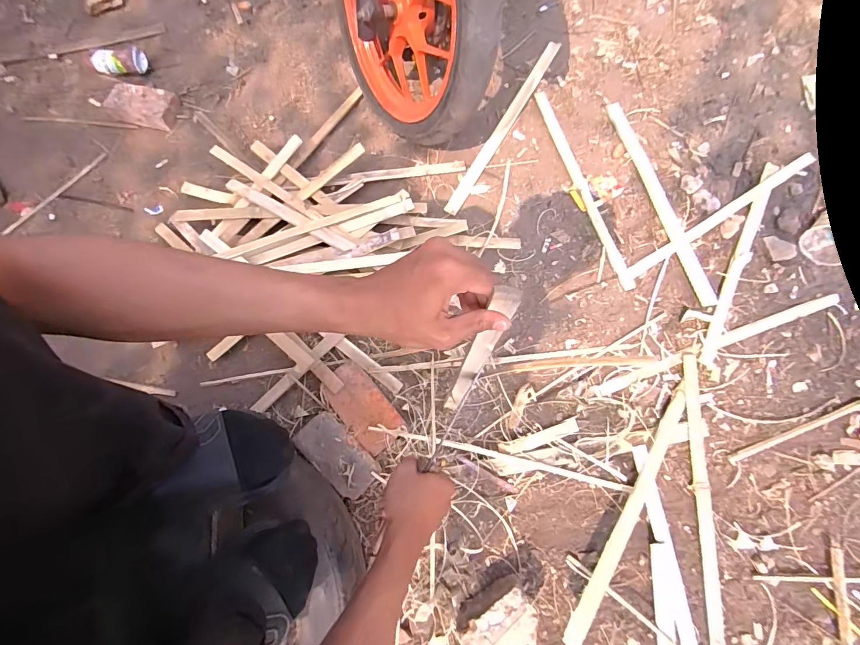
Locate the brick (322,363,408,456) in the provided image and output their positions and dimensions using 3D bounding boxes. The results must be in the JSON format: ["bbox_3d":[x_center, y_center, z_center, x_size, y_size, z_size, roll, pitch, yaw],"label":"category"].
[{"bbox_3d":[-0.127,0.161,0.763,0.085,0.038,0.167,-40,78,-11],"label":"brick"}]

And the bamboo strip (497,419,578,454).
[{"bbox_3d":[0.206,0.219,0.757,0.155,0.008,0.026,-17,75,-5],"label":"bamboo strip"}]

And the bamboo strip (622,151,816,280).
[{"bbox_3d":[0.637,-0.234,0.882,0.545,0.008,0.027,-31,76,-9],"label":"bamboo strip"}]

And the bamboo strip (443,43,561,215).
[{"bbox_3d":[0.177,-0.472,0.950,0.030,0.010,0.537,30,76,8],"label":"bamboo strip"}]

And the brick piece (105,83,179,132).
[{"bbox_3d":[-0.693,-0.522,0.967,0.175,0.038,0.091,15,75,4],"label":"brick piece"}]

